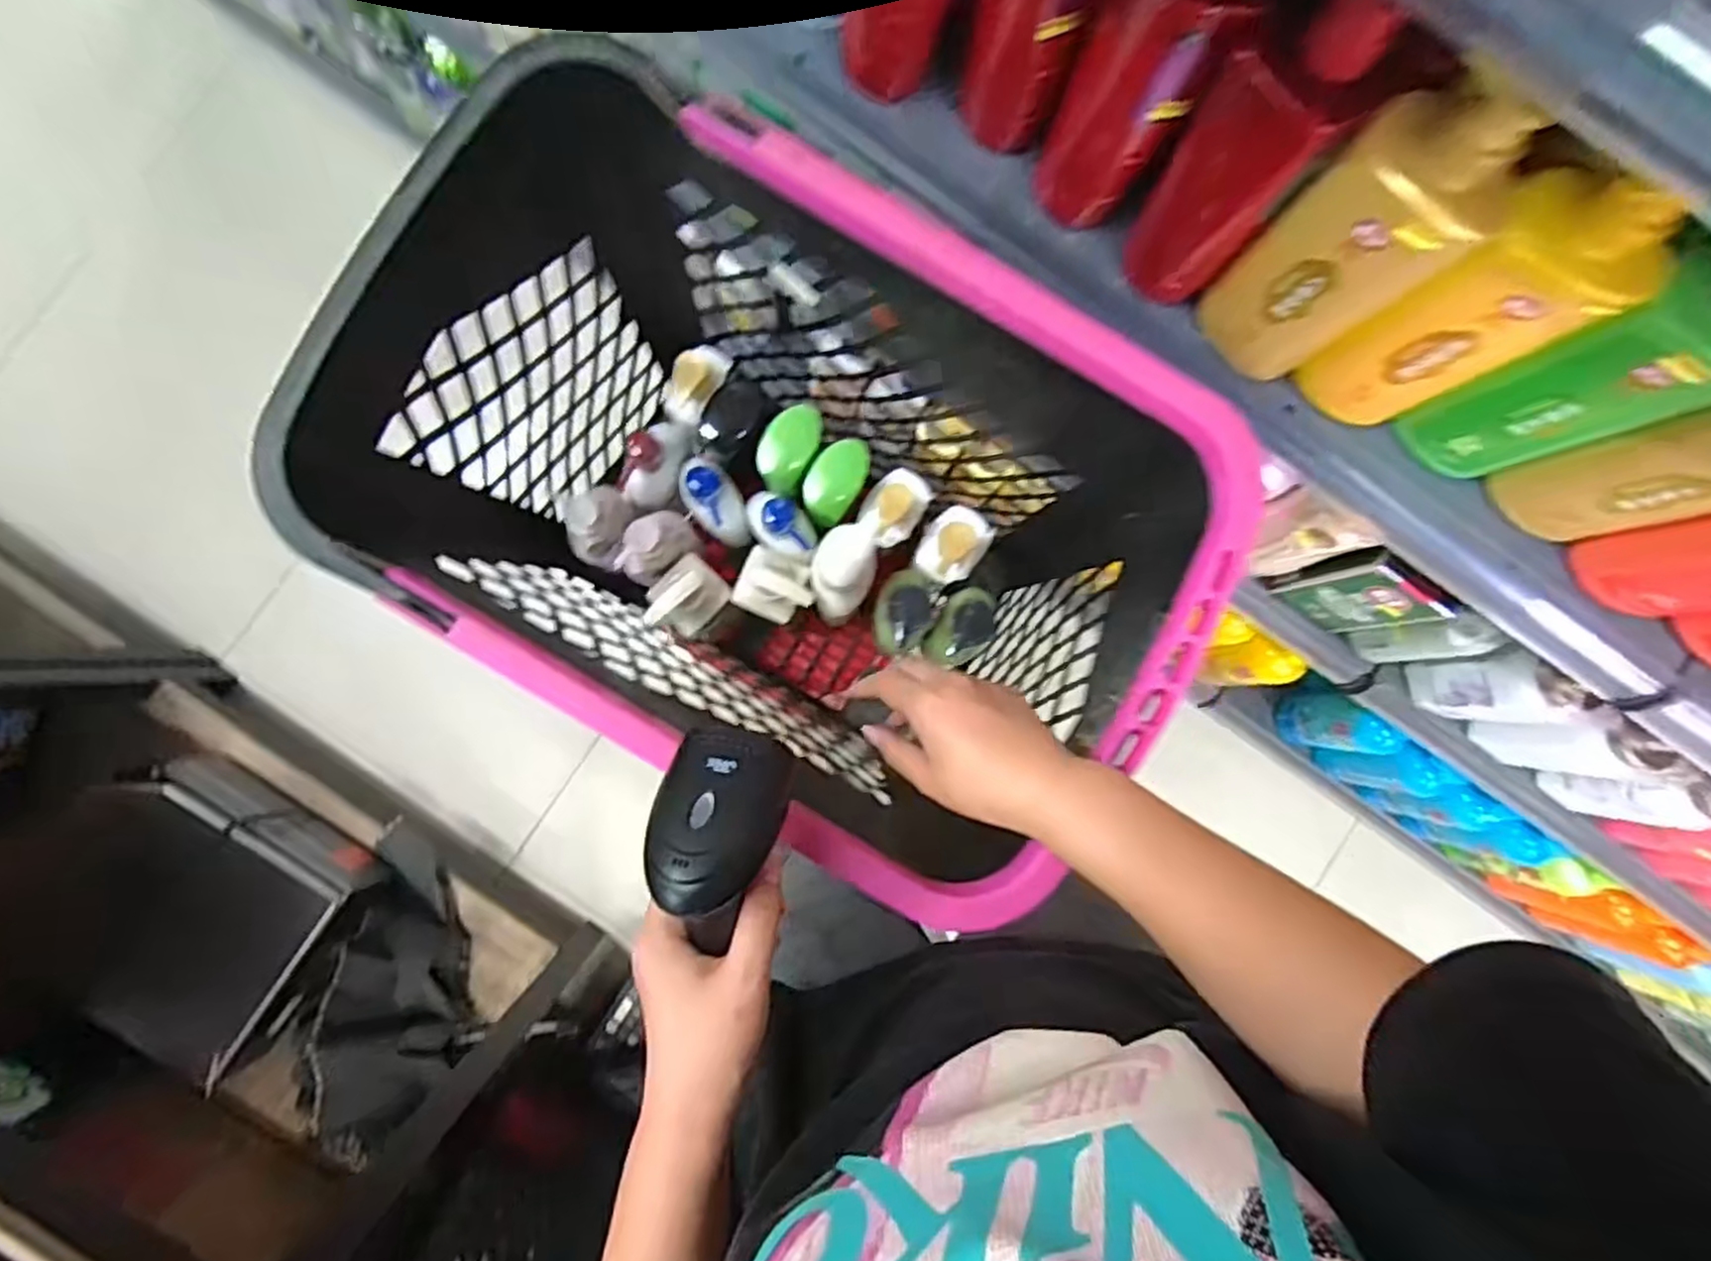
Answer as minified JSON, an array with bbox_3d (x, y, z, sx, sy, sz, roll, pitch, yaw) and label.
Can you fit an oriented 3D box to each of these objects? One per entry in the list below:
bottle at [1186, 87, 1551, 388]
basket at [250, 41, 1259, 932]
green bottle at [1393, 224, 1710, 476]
[{"bbox_3d":[0.299,-0.233,0.480,0.054,0.222,0.088,-42,90,-2],"label":"bottle"},{"bbox_3d":[-0.050,-0.111,0.702,0.570,0.452,0.383,24,88,-1],"label":"basket"},{"bbox_3d":[0.440,-0.152,0.486,0.084,0.212,0.036,33,88,-1],"label":"green bottle"}]

